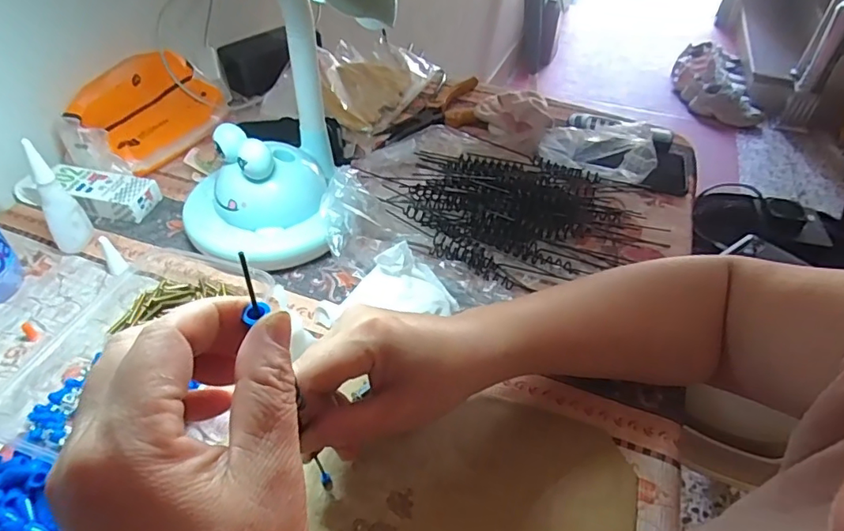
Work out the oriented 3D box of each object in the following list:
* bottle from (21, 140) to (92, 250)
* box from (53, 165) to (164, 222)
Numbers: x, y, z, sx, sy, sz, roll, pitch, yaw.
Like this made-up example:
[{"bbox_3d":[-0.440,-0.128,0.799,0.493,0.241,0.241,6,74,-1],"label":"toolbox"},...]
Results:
[{"bbox_3d":[-0.293,-0.051,0.424,0.023,0.096,0.019,-8,45,-10],"label":"bottle"},{"bbox_3d":[-0.299,-0.069,0.492,0.103,0.022,0.040,11,45,8],"label":"box"}]

